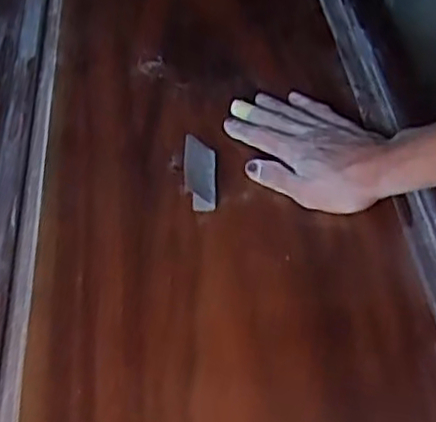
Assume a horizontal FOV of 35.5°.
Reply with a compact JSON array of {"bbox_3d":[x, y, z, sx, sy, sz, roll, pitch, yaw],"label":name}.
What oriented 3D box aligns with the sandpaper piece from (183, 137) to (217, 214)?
[{"bbox_3d":[-0.016,-0.035,0.612,0.027,0.031,0.070,-3,48,2],"label":"sandpaper piece"}]

